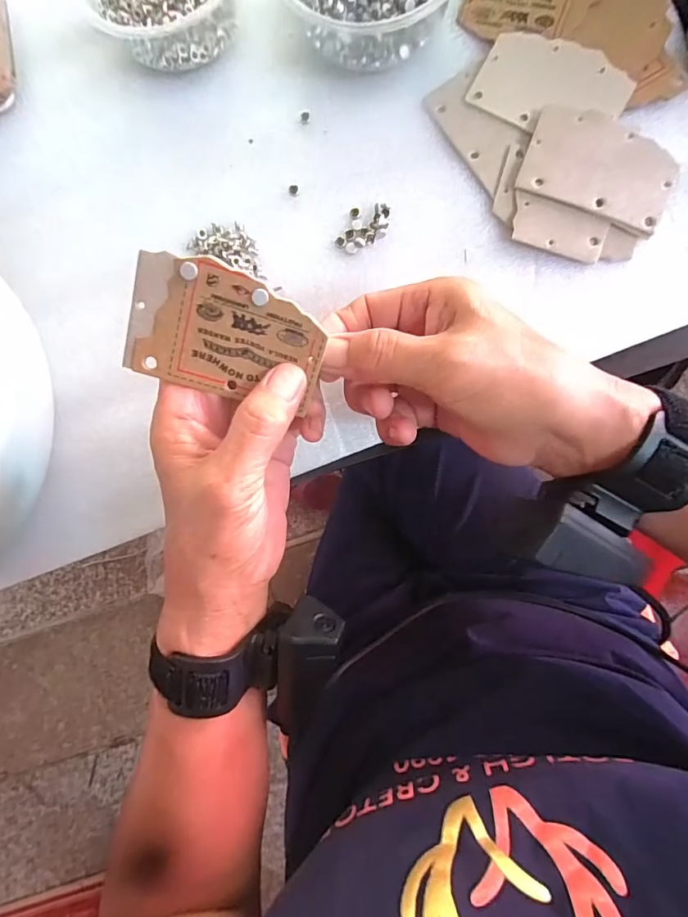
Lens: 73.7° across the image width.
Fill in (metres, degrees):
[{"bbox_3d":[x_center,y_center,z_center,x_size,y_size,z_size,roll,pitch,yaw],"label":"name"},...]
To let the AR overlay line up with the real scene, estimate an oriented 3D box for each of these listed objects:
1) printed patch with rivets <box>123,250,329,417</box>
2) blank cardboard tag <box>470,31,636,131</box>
[{"bbox_3d":[-0.051,-0.054,0.202,0.082,0.004,0.054,15,112,-9],"label":"printed patch with rivets"},{"bbox_3d":[0.122,-0.219,0.271,0.083,0.005,0.053,30,93,4],"label":"blank cardboard tag"}]

